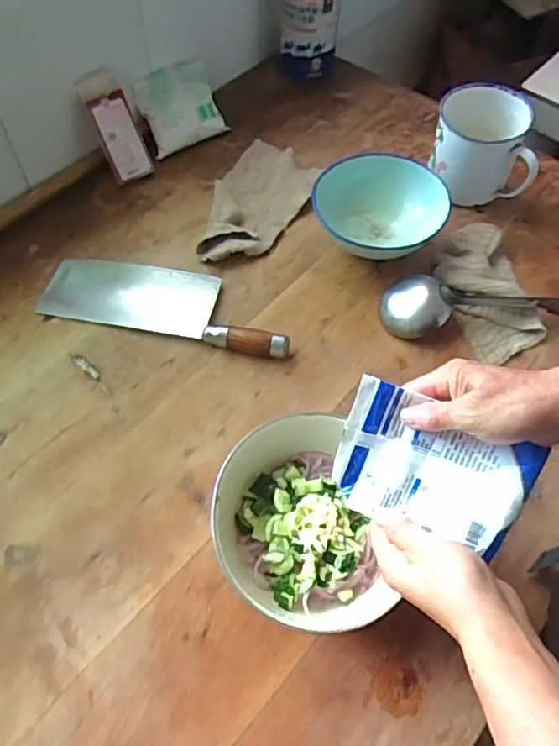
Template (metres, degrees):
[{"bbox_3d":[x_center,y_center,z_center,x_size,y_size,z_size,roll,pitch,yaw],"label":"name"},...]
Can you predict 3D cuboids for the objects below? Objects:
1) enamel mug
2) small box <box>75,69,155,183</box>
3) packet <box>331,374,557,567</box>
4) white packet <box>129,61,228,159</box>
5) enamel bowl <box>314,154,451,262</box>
[{"bbox_3d":[0.286,-0.323,0.815,0.125,0.122,0.133,-4,60,-4],"label":"enamel mug"},{"bbox_3d":[-0.235,-0.357,0.820,0.058,0.143,0.022,-32,32,-19],"label":"small box"},{"bbox_3d":[0.124,0.083,0.478,0.154,0.022,0.110,25,102,18],"label":"packet"},{"bbox_3d":[-0.156,-0.427,0.900,0.125,0.027,0.117,-30,102,-20],"label":"white packet"},{"bbox_3d":[0.125,-0.215,0.767,0.155,0.078,0.164,1,59,-2],"label":"enamel bowl"}]

